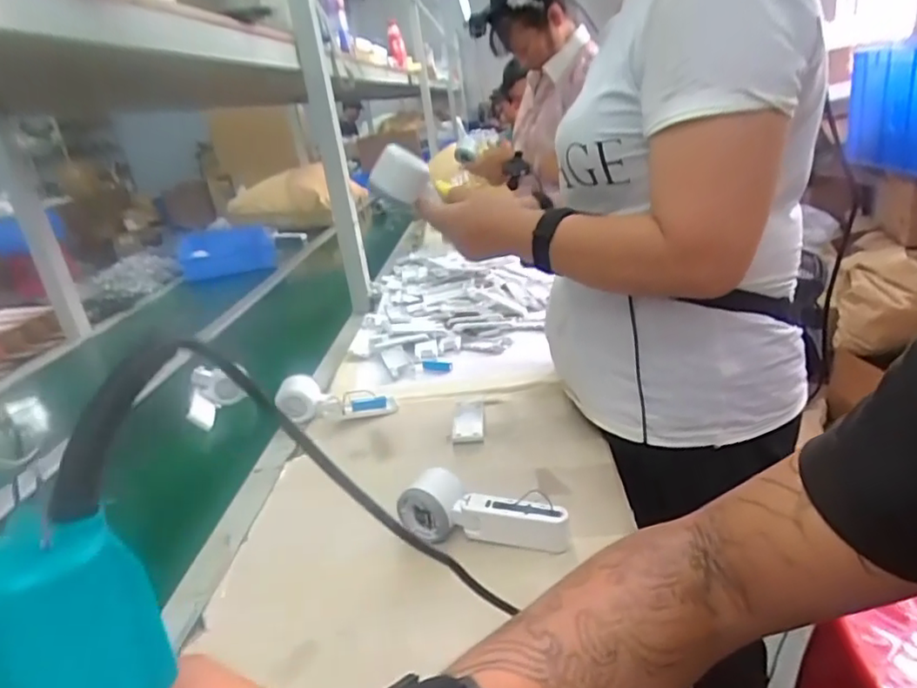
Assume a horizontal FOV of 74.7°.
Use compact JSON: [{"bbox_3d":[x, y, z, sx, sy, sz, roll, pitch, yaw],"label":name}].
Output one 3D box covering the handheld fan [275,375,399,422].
[{"bbox_3d":[-0.178,0.086,0.871,0.170,0.061,0.054,5,22,-2],"label":"handheld fan"}]

